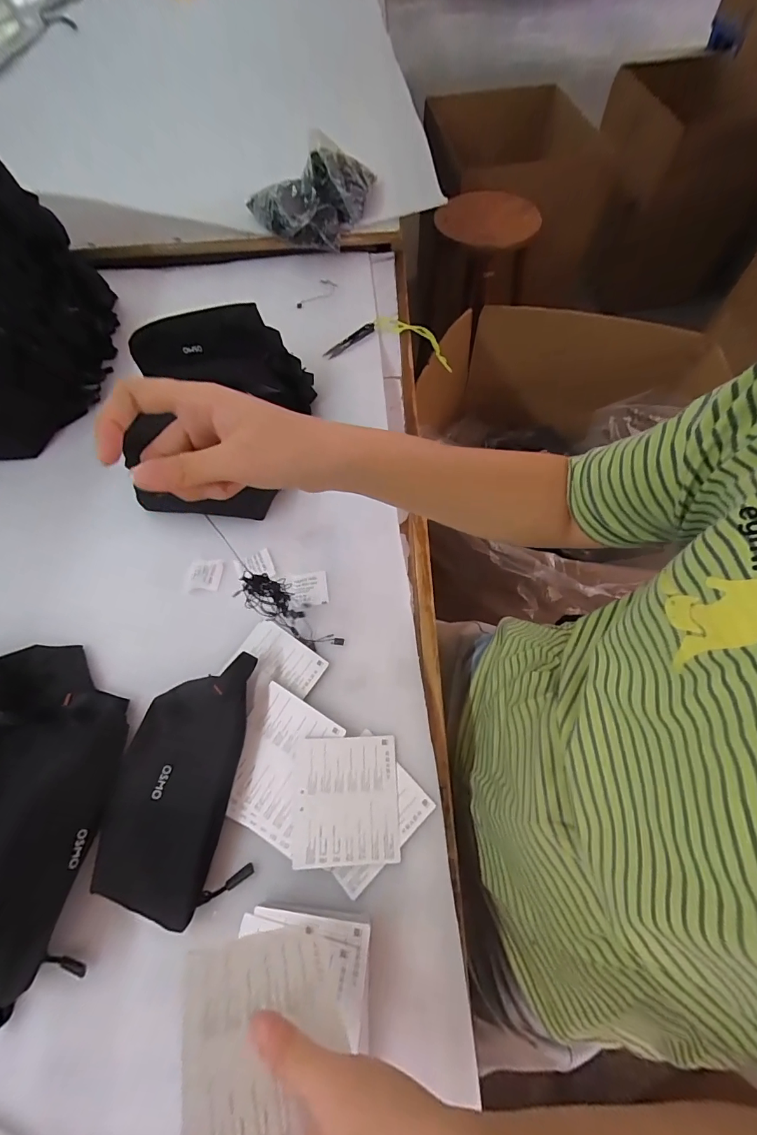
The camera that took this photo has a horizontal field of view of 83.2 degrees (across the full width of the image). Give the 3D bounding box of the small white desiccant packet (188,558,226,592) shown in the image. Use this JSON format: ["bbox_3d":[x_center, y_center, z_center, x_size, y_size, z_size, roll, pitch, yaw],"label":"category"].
[{"bbox_3d":[-0.203,0.007,0.498,0.040,0.006,0.040,-1,63,3],"label":"small white desiccant packet"}]

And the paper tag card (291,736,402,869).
[{"bbox_3d":[-0.027,0.202,0.374,0.089,0.004,0.098,1,67,-5],"label":"paper tag card"}]

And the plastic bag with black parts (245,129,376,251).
[{"bbox_3d":[-0.110,-0.638,0.726,0.223,0.103,0.137,-12,63,-3],"label":"plastic bag with black parts"}]

